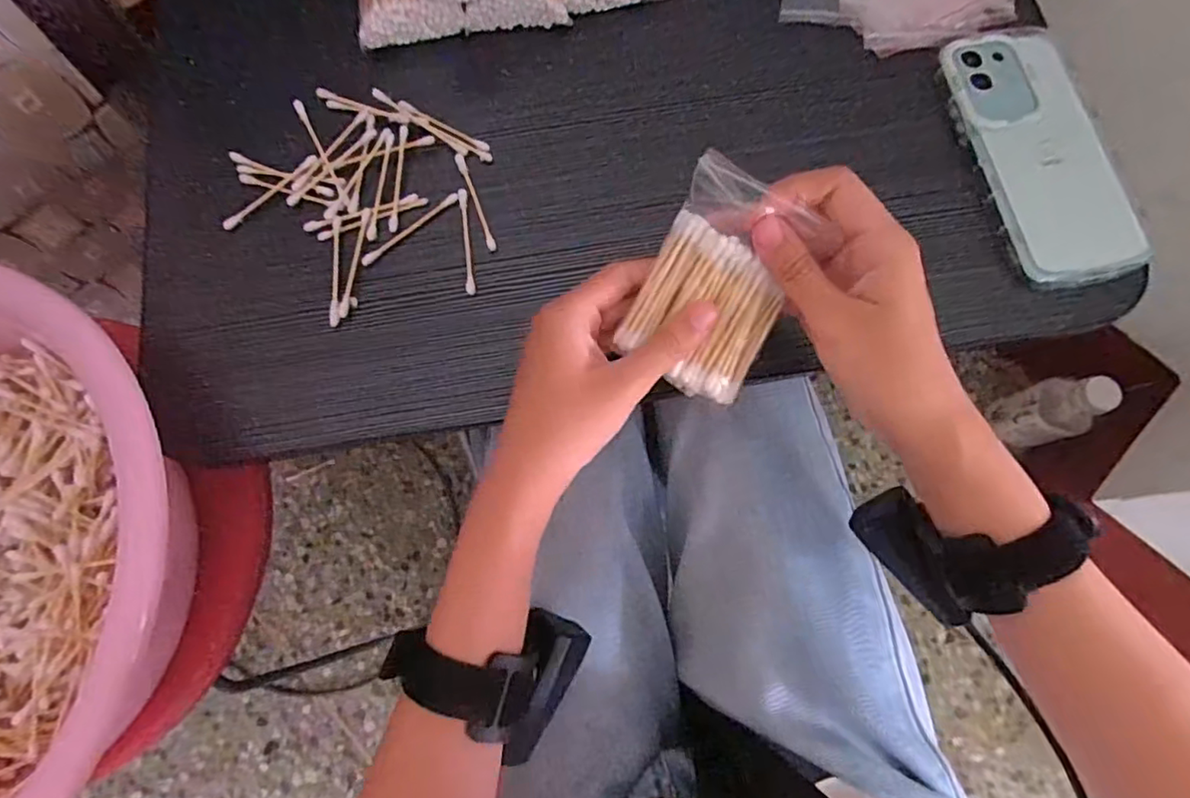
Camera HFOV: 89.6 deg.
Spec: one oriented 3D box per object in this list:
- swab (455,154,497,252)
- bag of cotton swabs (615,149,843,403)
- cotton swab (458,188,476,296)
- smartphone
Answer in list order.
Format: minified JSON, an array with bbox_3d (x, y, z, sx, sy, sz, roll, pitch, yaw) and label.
[{"bbox_3d":[-0.074,-0.121,0.368,0.006,0.005,0.067,-20,76,-4],"label":"swab"},{"bbox_3d":[0.058,-0.052,0.283,0.063,0.014,0.099,24,103,-5],"label":"bag of cotton swabs"},{"bbox_3d":[-0.077,-0.095,0.361,0.005,0.004,0.069,-7,75,-1],"label":"cotton swab"},{"bbox_3d":[0.266,-0.151,0.358,0.073,0.009,0.171,-10,75,-2],"label":"smartphone"}]

